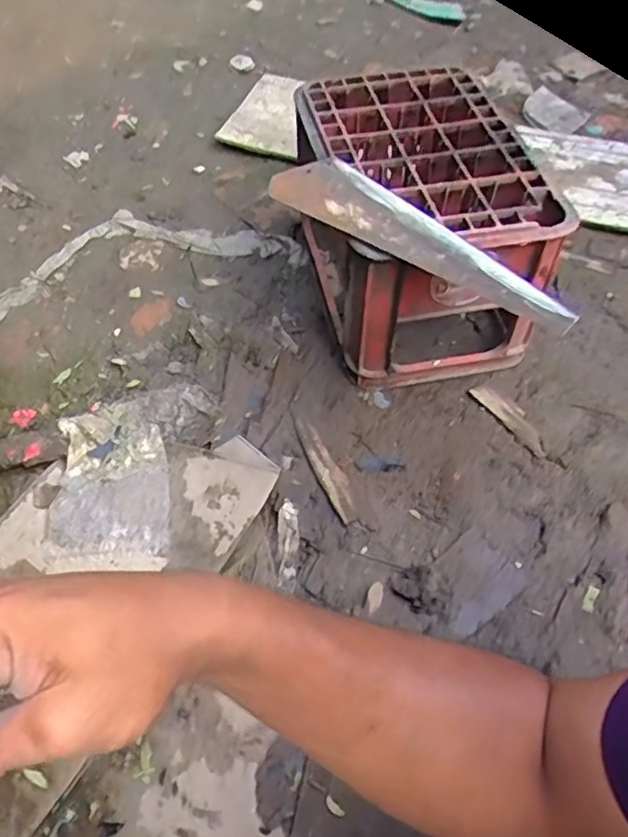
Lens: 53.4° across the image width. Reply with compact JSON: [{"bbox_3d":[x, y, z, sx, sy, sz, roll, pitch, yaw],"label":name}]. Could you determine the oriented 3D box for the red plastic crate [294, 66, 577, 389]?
[{"bbox_3d":[0.137,-0.275,0.880,0.260,0.236,0.383,-9,56,-6],"label":"red plastic crate"}]

